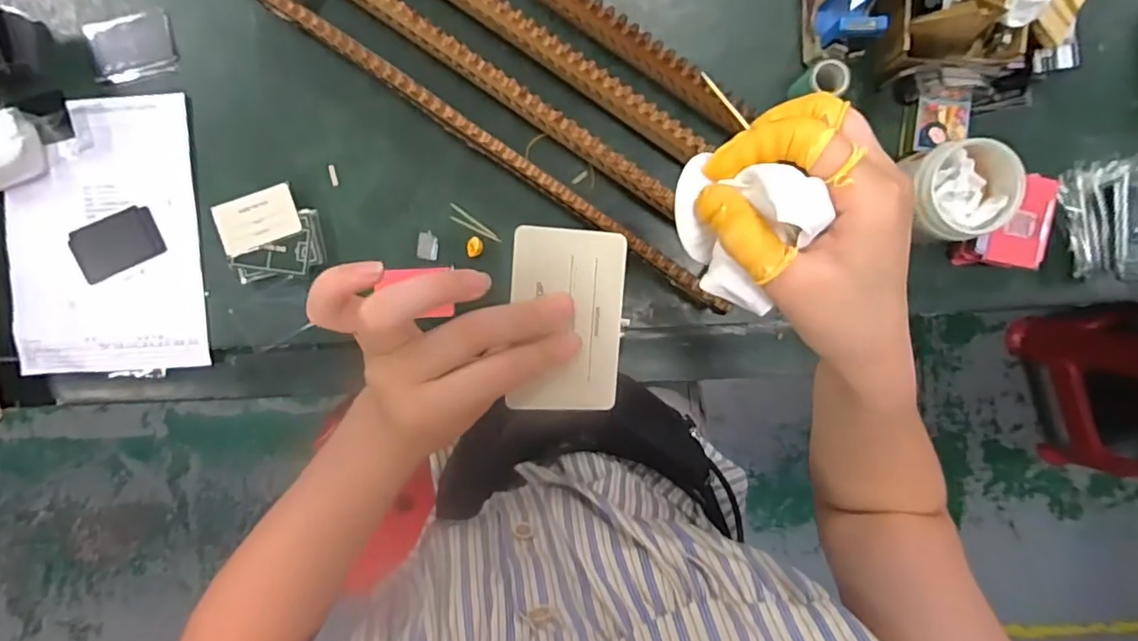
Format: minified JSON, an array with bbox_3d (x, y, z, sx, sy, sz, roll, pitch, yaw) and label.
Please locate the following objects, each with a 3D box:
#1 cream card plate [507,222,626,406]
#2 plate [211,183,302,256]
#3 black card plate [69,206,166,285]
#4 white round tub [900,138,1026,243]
[{"bbox_3d":[0.000,0.000,0.274,0.054,0.004,0.084,2,97,-15],"label":"cream card plate"},{"bbox_3d":[-0.335,-0.109,0.626,0.083,0.005,0.059,-20,87,-5],"label":"plate"},{"bbox_3d":[-0.513,-0.087,0.662,0.098,0.008,0.059,-23,93,2],"label":"black card plate"},{"bbox_3d":[0.389,-0.130,0.600,0.098,0.102,0.094,0,94,0],"label":"white round tub"}]

